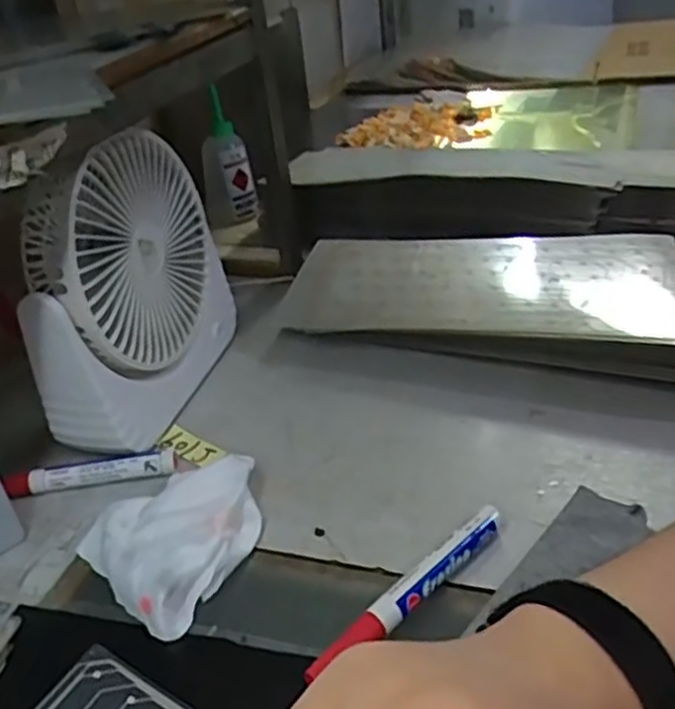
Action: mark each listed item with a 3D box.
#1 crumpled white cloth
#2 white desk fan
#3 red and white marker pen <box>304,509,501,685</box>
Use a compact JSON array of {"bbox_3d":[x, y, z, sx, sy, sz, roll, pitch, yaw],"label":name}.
[{"bbox_3d":[-0.091,0.100,0.433,0.099,0.033,0.099,-30,38,-33],"label":"crumpled white cloth"},{"bbox_3d":[-0.148,-0.052,0.529,0.064,0.193,0.185,3,32,15],"label":"white desk fan"},{"bbox_3d":[0.041,0.123,0.382,0.134,0.019,0.015,-30,38,-33],"label":"red and white marker pen"}]

